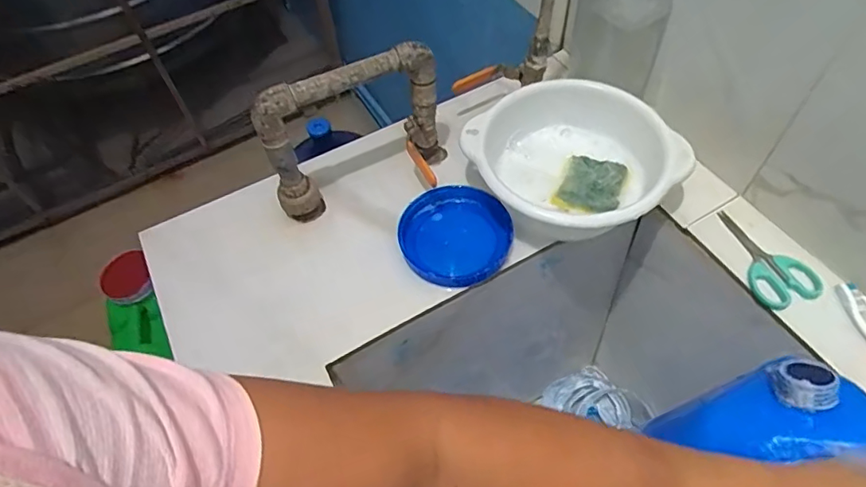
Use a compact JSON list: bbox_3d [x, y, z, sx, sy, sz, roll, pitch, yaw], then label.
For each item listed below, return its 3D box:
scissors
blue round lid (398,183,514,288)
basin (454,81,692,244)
[{"bbox_3d":[0.352,0.011,0.560,0.063,0.010,0.120,-11,56,-3],"label":"scissors"},{"bbox_3d":[0.026,-0.009,0.594,0.121,0.028,0.119,-2,56,3],"label":"blue round lid"},{"bbox_3d":[0.151,-0.087,0.586,0.198,0.079,0.195,-2,56,3],"label":"basin"}]

